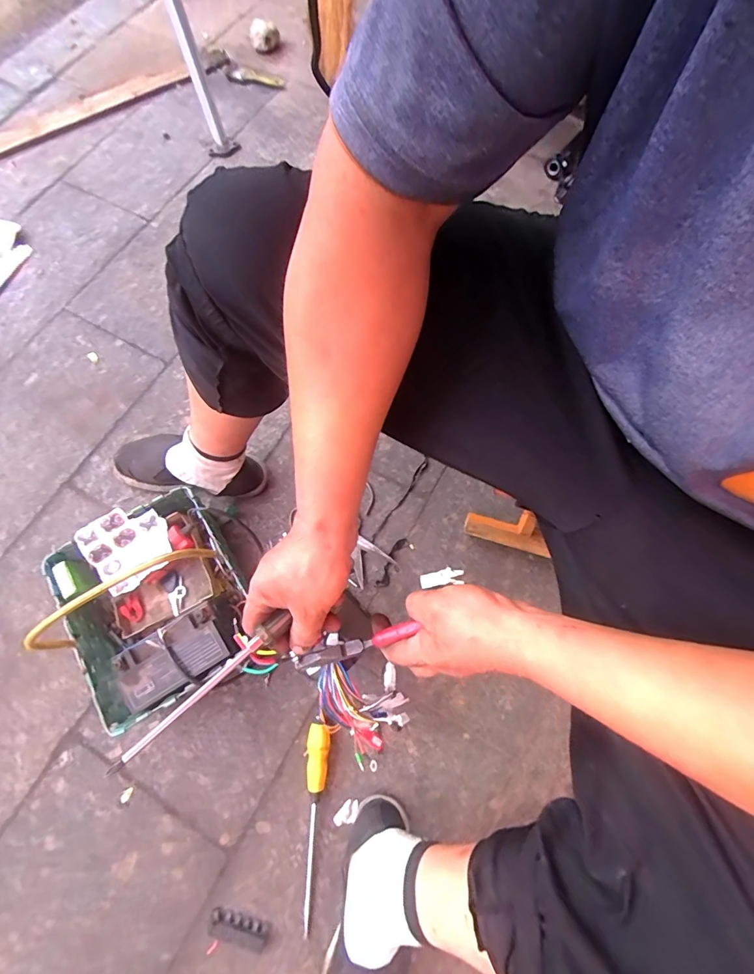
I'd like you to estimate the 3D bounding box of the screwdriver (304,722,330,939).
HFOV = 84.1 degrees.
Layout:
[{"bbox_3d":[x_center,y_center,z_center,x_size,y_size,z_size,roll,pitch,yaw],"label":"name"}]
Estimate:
[{"bbox_3d":[-0.086,0.469,0.582,0.029,0.033,0.249,0,72,1],"label":"screwdriver"}]

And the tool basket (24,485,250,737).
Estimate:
[{"bbox_3d":[-0.331,0.155,0.574,0.239,0.216,0.272,-29,74,-8],"label":"tool basket"}]

